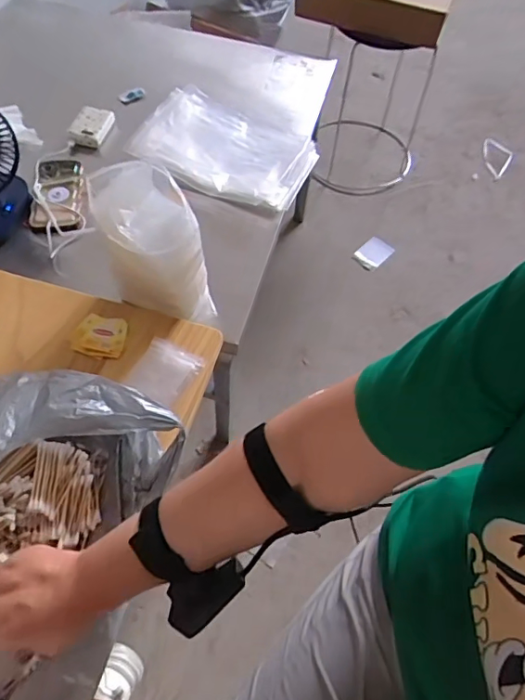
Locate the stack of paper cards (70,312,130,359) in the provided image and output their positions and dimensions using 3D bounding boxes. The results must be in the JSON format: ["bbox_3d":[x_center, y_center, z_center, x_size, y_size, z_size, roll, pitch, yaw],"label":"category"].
[{"bbox_3d":[-0.224,-0.019,0.713,0.073,0.013,0.065,10,59,3],"label":"stack of paper cards"}]

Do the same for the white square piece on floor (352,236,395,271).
[{"bbox_3d":[0.328,-0.285,1.531,0.114,0.011,0.081,-43,80,-15],"label":"white square piece on floor"}]

